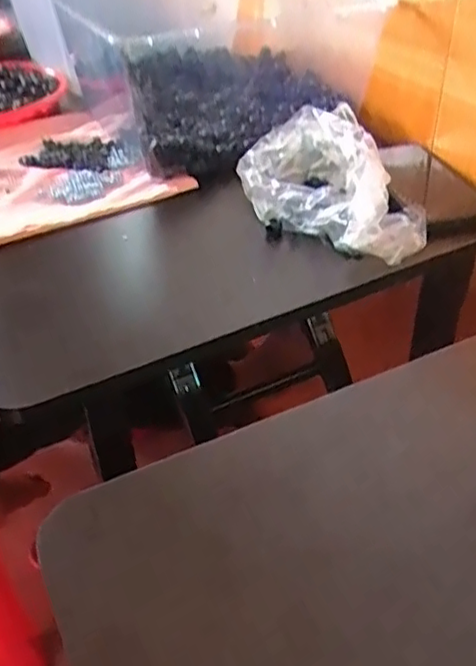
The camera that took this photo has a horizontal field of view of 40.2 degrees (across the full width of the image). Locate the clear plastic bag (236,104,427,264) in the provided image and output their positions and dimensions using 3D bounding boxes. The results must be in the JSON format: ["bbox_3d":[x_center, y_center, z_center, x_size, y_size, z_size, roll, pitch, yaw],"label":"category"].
[{"bbox_3d":[0.080,-0.137,0.600,0.133,0.084,0.206,-12,39,-12],"label":"clear plastic bag"}]

